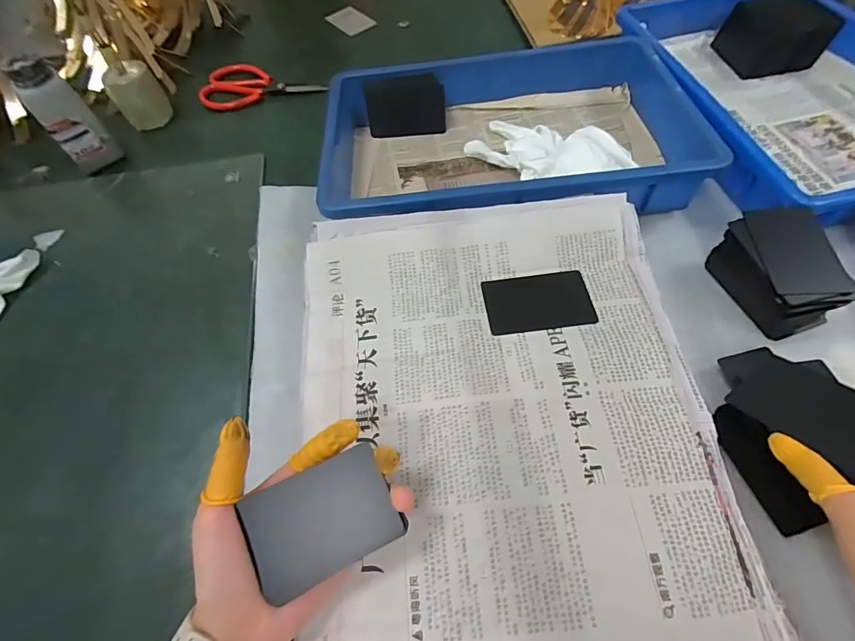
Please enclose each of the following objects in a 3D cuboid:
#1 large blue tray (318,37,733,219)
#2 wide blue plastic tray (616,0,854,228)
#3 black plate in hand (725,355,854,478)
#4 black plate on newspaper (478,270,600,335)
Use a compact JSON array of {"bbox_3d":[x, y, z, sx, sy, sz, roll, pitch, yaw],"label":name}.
[{"bbox_3d":[0.081,-0.200,0.464,0.372,0.072,0.240,-6,61,0],"label":"large blue tray"},{"bbox_3d":[0.399,-0.255,0.476,0.256,0.068,0.350,-13,61,-4],"label":"wide blue plastic tray"},{"bbox_3d":[0.269,0.063,0.293,0.087,0.006,0.054,35,79,32],"label":"black plate in hand"},{"bbox_3d":[0.091,-0.015,0.347,0.084,0.005,0.051,-7,61,-2],"label":"black plate on newspaper"}]

